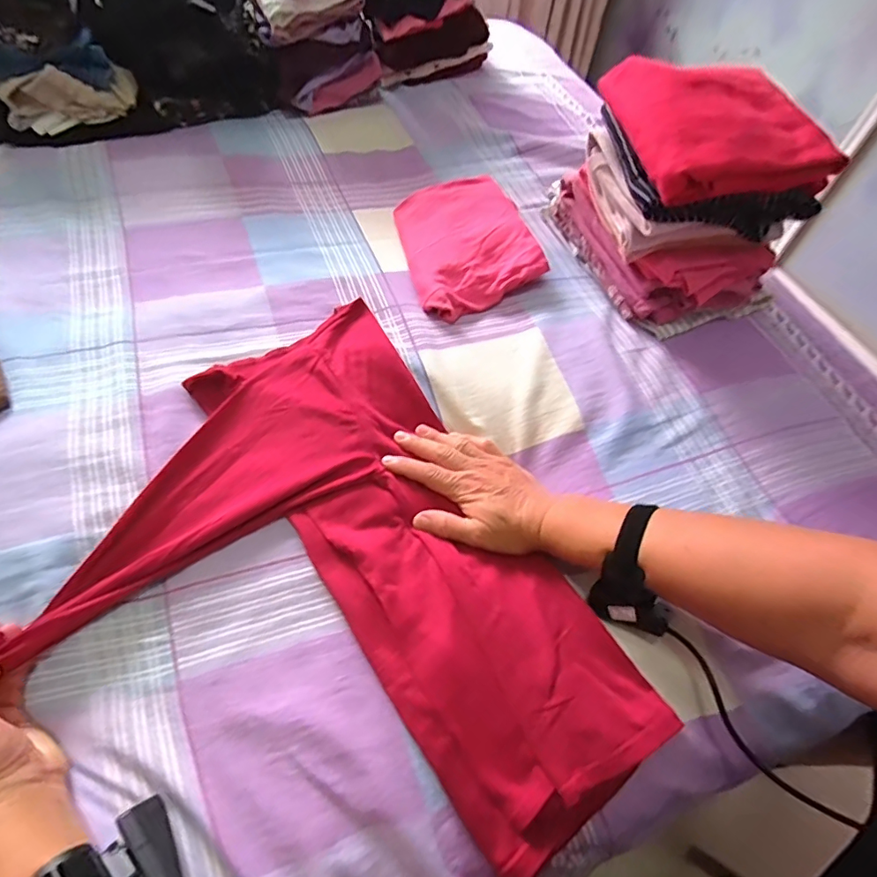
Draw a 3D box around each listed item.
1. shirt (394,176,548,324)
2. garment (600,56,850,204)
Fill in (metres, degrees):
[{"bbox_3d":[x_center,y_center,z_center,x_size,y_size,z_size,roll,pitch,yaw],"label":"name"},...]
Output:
[{"bbox_3d":[0.039,-0.270,0.690,0.177,0.043,0.225,-16,62,-13],"label":"shirt"},{"bbox_3d":[0.306,-0.342,0.550,0.219,0.061,0.173,-5,58,-7],"label":"garment"}]

